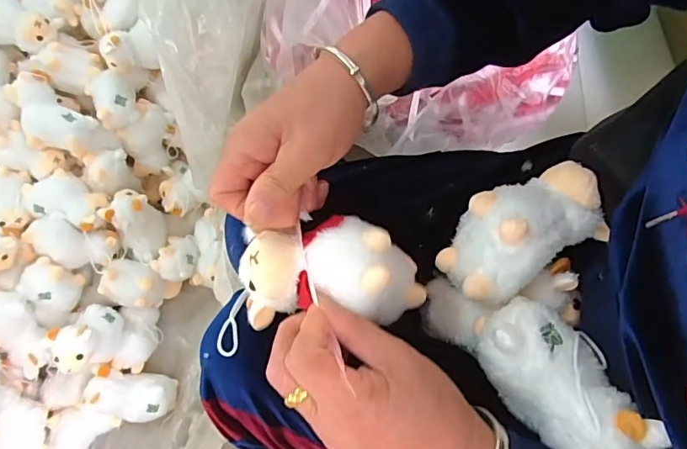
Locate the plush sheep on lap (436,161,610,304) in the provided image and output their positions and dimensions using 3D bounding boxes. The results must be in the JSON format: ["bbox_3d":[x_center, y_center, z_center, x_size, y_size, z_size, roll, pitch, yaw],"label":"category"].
[{"bbox_3d":[0.129,0.003,0.344,0.117,0.053,0.072,-26,72,-10],"label":"plush sheep on lap"}]

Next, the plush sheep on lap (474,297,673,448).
[{"bbox_3d":[0.140,0.101,0.309,0.070,0.050,0.115,-38,74,-13],"label":"plush sheep on lap"}]

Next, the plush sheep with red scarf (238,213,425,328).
[{"bbox_3d":[-0.007,0.030,0.322,0.119,0.050,0.064,-3,70,-2],"label":"plush sheep with red scarf"}]

